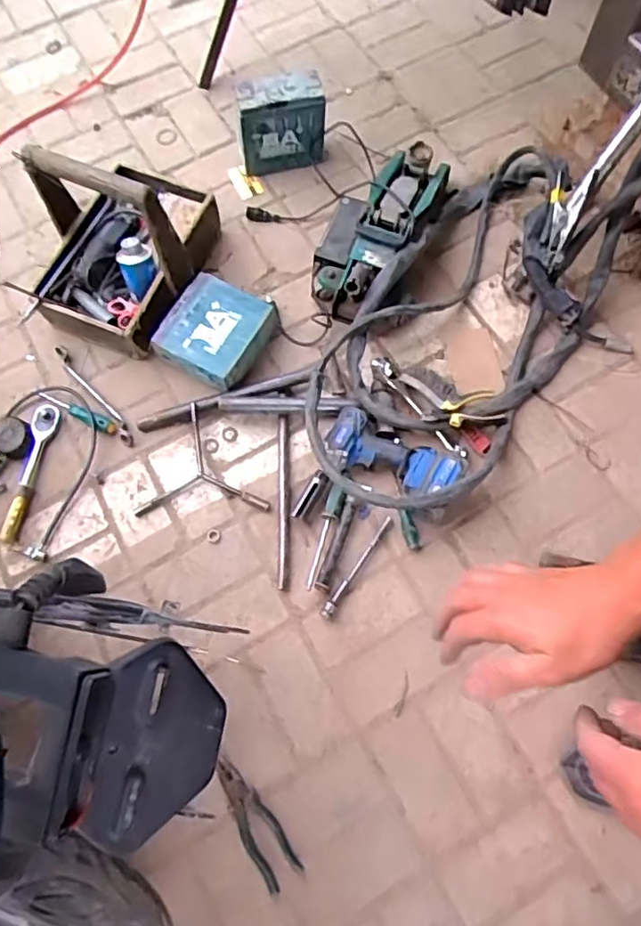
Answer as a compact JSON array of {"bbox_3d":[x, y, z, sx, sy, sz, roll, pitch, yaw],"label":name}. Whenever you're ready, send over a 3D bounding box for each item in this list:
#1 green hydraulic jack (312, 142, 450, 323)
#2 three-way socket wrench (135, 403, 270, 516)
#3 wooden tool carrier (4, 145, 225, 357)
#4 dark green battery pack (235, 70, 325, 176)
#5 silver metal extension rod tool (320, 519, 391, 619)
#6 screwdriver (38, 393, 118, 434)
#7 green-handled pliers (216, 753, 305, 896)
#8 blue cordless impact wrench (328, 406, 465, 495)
[{"bbox_3d":[0.099,-0.469,1.184,0.195,0.146,0.422,27,72,11],"label":"green hydraulic jack"},{"bbox_3d":[-0.185,0.032,1.055,0.206,0.043,0.215,23,70,8],"label":"three-way socket wrench"},{"bbox_3d":[-0.366,-0.422,1.066,0.245,0.244,0.338,15,70,7],"label":"wooden tool carrier"},{"bbox_3d":[-0.080,-0.699,1.247,0.172,0.177,0.074,-15,70,-7],"label":"dark green battery pack"},{"bbox_3d":[0.064,0.174,1.005,0.017,0.014,0.201,34,72,12],"label":"silver metal extension rod tool"},{"bbox_3d":[-0.446,-0.092,1.101,0.168,0.021,0.023,24,70,8],"label":"screwdriver"},{"bbox_3d":[-0.098,0.518,0.872,0.057,0.009,0.187,-33,73,-13],"label":"green-handled pliers"},{"bbox_3d":[0.118,-0.003,1.032,0.227,0.091,0.105,28,71,10],"label":"blue cordless impact wrench"}]

